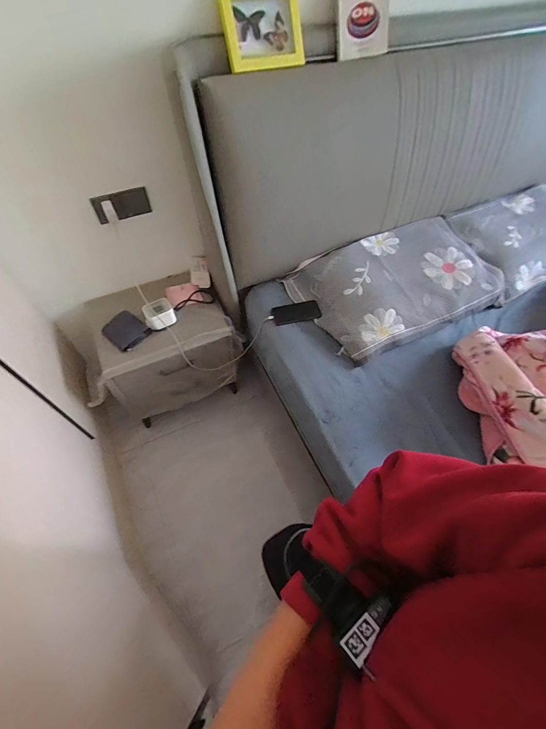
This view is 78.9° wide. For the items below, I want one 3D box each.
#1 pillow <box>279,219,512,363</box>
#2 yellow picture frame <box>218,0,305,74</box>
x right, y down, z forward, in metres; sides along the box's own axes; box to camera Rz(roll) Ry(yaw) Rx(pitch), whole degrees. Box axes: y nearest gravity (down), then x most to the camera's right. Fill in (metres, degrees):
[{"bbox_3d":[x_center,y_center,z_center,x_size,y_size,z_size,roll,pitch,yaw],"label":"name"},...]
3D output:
[{"bbox_3d":[0.422,-0.276,1.151,0.660,0.153,0.407,-20,59,-14],"label":"pillow"},{"bbox_3d":[-0.023,-0.813,0.805,0.195,0.150,0.032,-16,34,-8],"label":"yellow picture frame"}]

